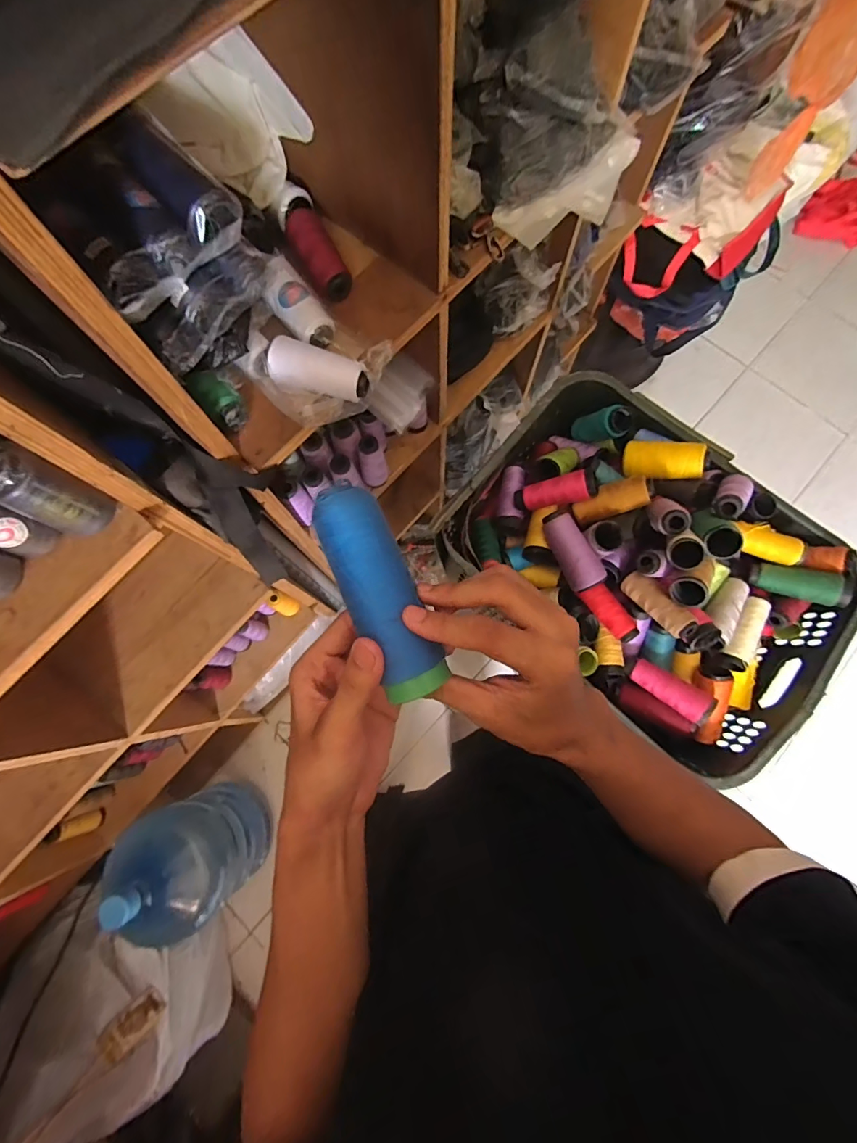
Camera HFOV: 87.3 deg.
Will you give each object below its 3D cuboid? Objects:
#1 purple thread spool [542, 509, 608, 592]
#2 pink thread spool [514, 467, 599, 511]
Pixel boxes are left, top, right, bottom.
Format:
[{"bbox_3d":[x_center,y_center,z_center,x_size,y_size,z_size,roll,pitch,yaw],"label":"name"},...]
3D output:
[{"bbox_3d":[0.205,-0.033,0.647,0.053,0.058,0.122,-21,77,-4],"label":"purple thread spool"},{"bbox_3d":[0.185,-0.115,0.660,0.118,0.036,0.046,-9,73,34],"label":"pink thread spool"}]

